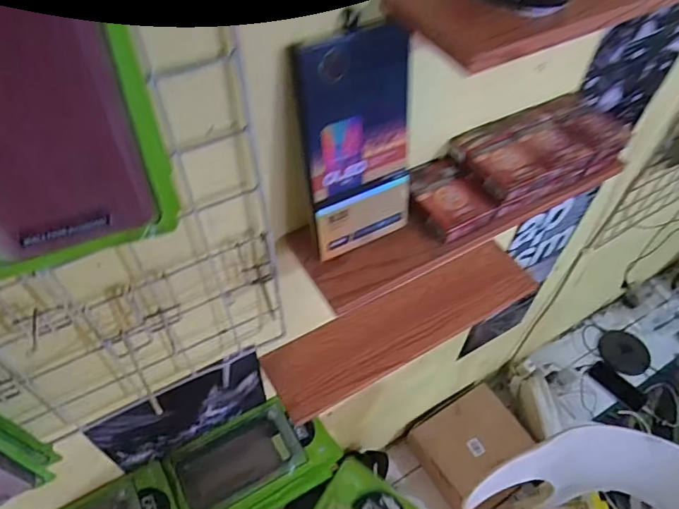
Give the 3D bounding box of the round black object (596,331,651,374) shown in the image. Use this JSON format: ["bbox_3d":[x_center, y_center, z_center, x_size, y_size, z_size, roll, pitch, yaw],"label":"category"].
[{"bbox_3d":[0.894,0.304,1.576,0.154,0.018,0.151,2,52,-2],"label":"round black object"}]

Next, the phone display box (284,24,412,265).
[{"bbox_3d":[0.014,-0.089,0.427,0.104,0.196,0.018,-26,45,-17],"label":"phone display box"}]

